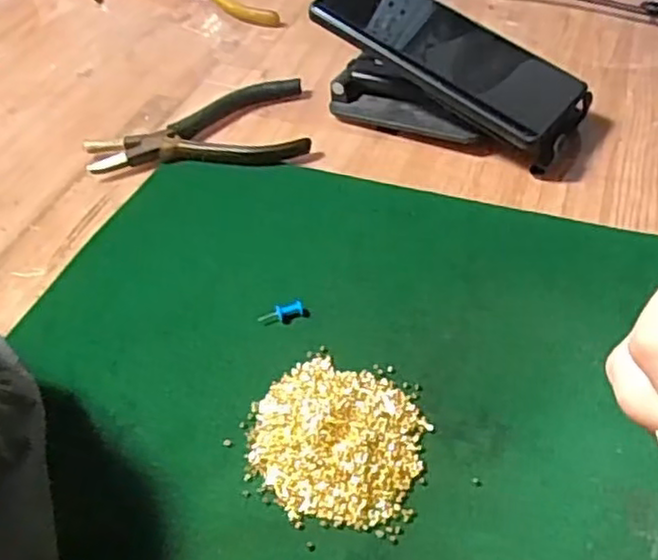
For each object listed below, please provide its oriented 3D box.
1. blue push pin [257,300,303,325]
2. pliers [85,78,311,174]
[{"bbox_3d":[-0.024,0.016,0.348,0.023,0.007,0.007,-18,47,5],"label":"blue push pin"},{"bbox_3d":[-0.085,-0.097,0.460,0.140,0.014,0.077,-10,47,-4],"label":"pliers"}]

